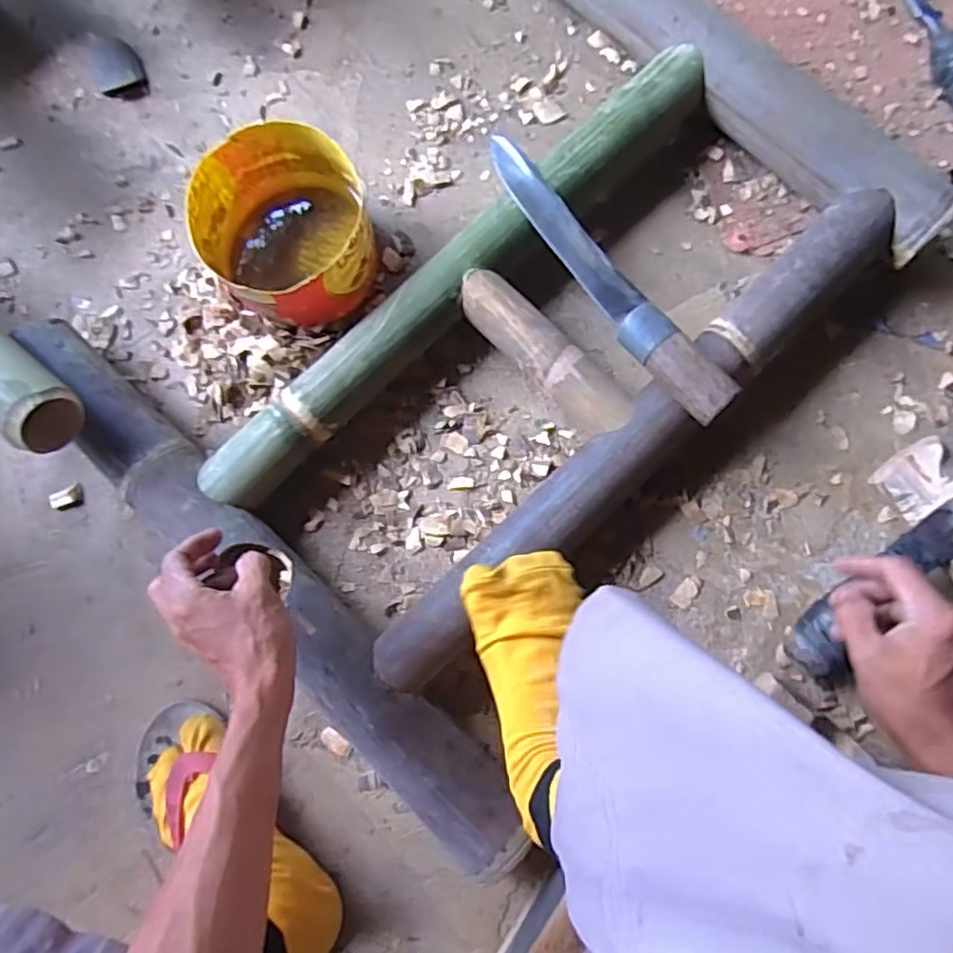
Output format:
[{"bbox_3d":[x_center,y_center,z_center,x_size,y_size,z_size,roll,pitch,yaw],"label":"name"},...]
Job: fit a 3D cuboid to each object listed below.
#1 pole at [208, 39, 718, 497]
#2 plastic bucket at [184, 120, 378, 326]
[{"bbox_3d":[-0.014,-0.181,0.609,0.579,0.061,0.073,-41,83,-4],"label":"pole"},{"bbox_3d":[-0.172,-0.222,0.607,0.145,0.088,0.155,0,82,2],"label":"plastic bucket"}]

